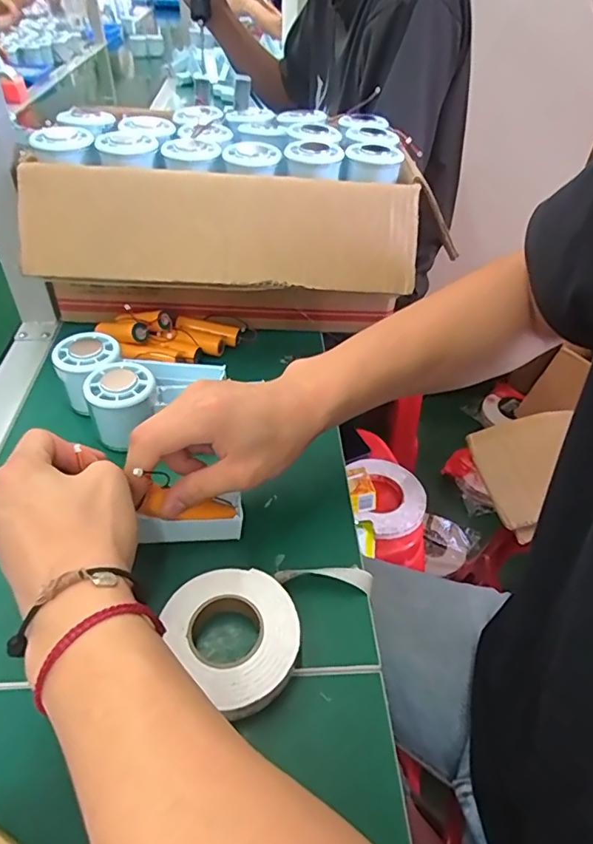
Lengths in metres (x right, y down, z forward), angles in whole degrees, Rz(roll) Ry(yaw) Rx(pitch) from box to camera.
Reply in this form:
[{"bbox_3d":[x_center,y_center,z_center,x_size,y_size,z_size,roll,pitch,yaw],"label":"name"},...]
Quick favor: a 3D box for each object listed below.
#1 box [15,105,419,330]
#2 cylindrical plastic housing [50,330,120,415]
[{"bbox_3d":[-0.075,-0.207,0.569,0.364,0.187,0.247,2,42,-5],"label":"box"},{"bbox_3d":[-0.187,-0.044,0.483,0.052,0.059,0.054,3,42,-3],"label":"cylindrical plastic housing"}]

